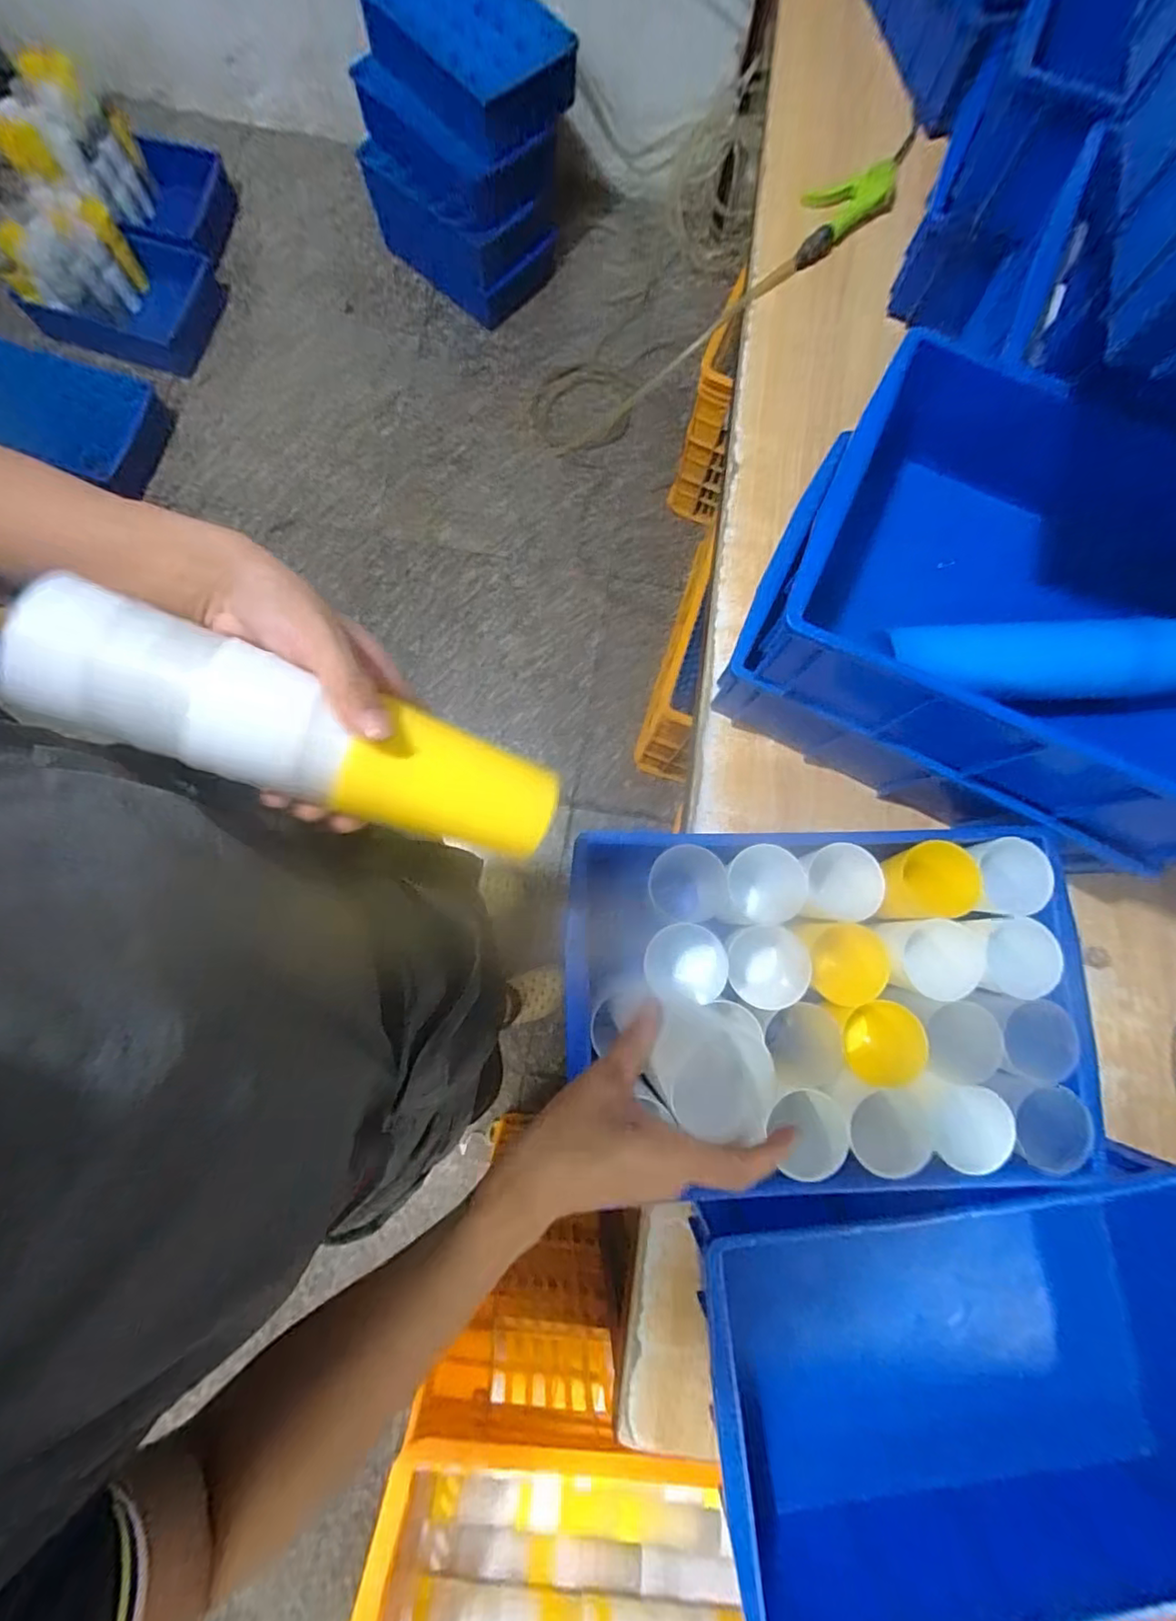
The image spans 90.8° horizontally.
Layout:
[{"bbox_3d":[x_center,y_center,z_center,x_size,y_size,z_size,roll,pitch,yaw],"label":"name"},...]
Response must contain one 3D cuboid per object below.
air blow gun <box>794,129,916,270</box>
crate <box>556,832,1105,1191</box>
[{"bbox_3d":[0.326,-0.747,0.708,0.247,0.023,0.080,-37,84,-8],"label":"air blow gun"},{"bbox_3d":[0.192,0.161,0.506,0.382,0.118,0.272,-1,81,-3],"label":"crate"}]

